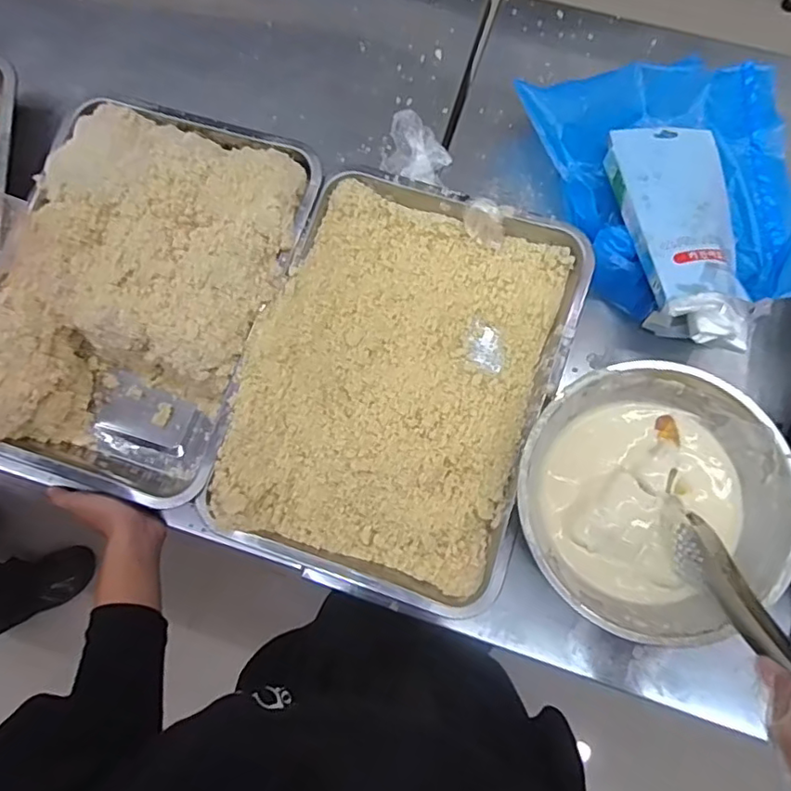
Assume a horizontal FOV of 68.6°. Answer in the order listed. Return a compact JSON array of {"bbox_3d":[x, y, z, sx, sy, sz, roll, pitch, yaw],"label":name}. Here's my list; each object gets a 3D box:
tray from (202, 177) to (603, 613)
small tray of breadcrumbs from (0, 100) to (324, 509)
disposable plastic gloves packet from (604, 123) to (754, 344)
[{"bbox_3d":[0.005,-0.018,0.555,0.272,0.042,0.374,18,79,6],"label":"tray"},{"bbox_3d":[-0.253,-0.105,0.572,0.265,0.074,0.374,17,79,5],"label":"small tray of breadcrumbs"},{"bbox_3d":[0.279,-0.160,0.548,0.110,0.058,0.240,-7,78,0],"label":"disposable plastic gloves packet"}]

